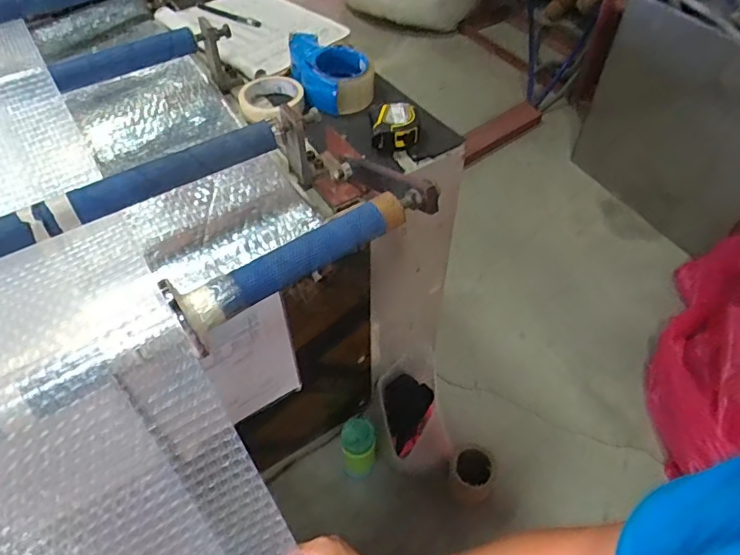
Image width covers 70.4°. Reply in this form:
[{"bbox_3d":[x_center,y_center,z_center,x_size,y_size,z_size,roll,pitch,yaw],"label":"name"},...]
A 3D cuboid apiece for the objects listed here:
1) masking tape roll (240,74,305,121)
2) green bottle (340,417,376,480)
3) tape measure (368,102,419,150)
[{"bbox_3d":[-0.150,-0.271,0.791,0.110,0.026,0.095,35,59,24],"label":"masking tape roll"},{"bbox_3d":[-0.024,0.375,1.136,0.070,0.230,0.068,0,52,0],"label":"green bottle"},{"bbox_3d":[0.033,-0.211,0.726,0.065,0.032,0.065,-2,52,-1],"label":"tape measure"}]

